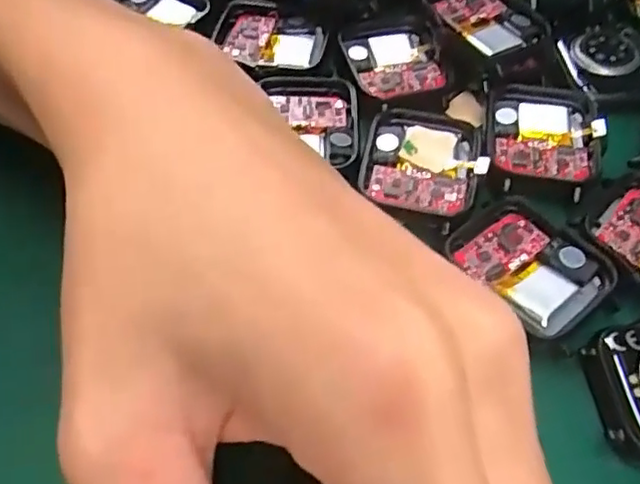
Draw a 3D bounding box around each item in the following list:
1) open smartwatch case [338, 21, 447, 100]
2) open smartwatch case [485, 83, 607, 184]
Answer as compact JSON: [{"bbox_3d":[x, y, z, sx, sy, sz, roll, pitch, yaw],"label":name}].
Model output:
[{"bbox_3d":[0.028,-0.067,0.240,0.033,0.007,0.036,-16,57,-14],"label":"open smartwatch case"},{"bbox_3d":[0.075,-0.037,0.218,0.037,0.007,0.042,8,54,3],"label":"open smartwatch case"}]

